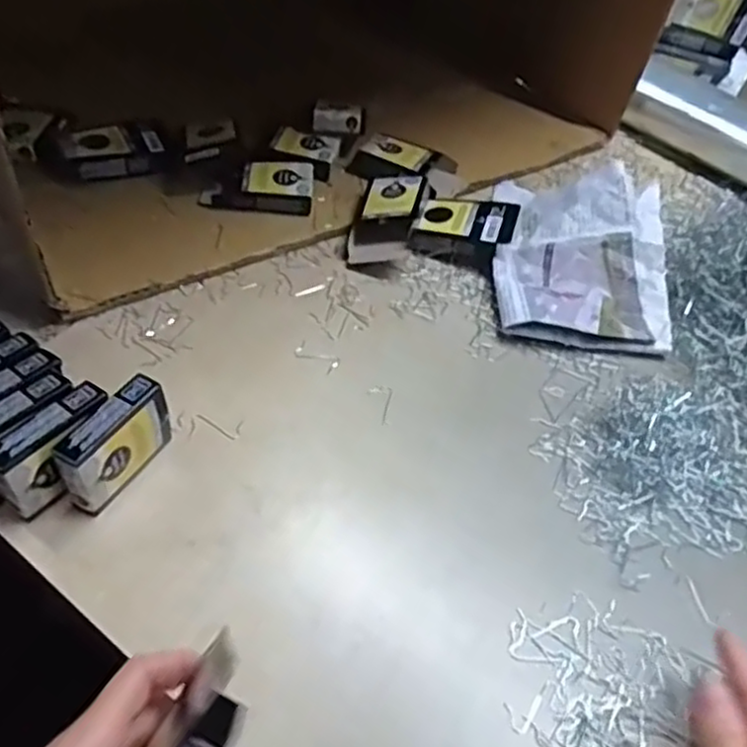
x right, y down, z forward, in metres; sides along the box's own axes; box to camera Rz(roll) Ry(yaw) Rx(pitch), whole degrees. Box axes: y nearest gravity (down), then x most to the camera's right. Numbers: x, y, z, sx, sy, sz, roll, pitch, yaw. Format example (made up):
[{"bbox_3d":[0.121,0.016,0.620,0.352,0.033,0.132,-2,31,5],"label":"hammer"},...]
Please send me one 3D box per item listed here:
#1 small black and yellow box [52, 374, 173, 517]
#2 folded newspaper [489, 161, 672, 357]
[{"bbox_3d":[-0.158,0.044,0.437,0.024,0.062,0.074,27,51,16],"label":"small black and yellow box"},{"bbox_3d":[0.180,-0.116,0.605,0.142,0.058,0.196,8,49,0],"label":"folded newspaper"}]

